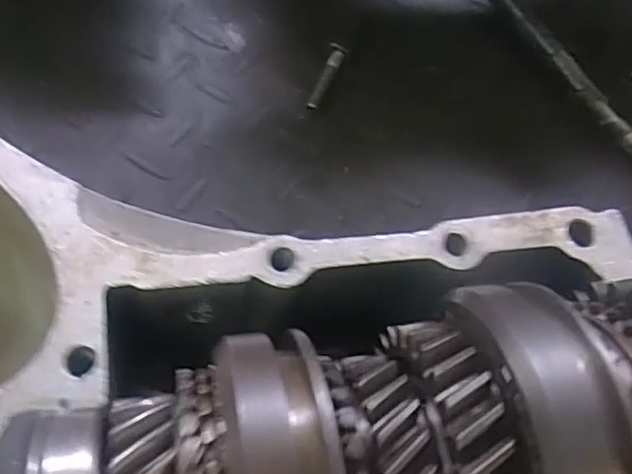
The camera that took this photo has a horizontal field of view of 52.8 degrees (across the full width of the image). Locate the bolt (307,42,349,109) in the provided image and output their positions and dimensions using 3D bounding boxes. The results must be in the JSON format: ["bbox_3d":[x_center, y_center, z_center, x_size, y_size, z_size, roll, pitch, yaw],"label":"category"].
[{"bbox_3d":[0.006,-0.086,0.341,0.009,0.009,0.041,23,81,8],"label":"bolt"}]

